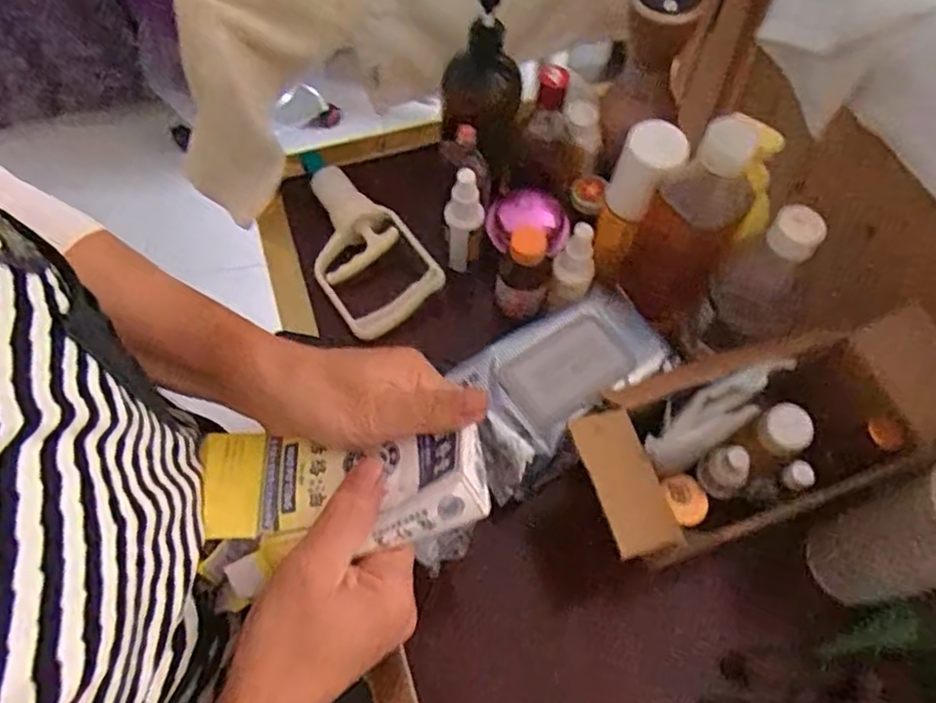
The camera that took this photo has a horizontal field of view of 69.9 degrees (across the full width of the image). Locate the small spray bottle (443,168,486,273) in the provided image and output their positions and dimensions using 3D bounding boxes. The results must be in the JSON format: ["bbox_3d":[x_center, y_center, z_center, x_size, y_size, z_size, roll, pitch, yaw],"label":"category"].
[{"bbox_3d":[-0.003,-0.115,0.579,0.032,0.097,0.025,-5,62,-5],"label":"small spray bottle"}]

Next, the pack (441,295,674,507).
[{"bbox_3d":[0.070,0.018,0.530,0.184,0.034,0.101,-35,68,-19],"label":"pack"}]

